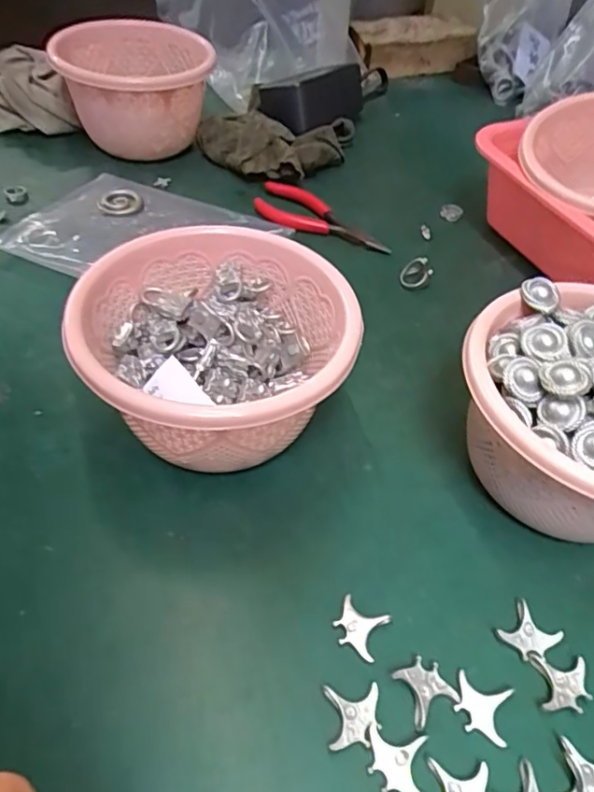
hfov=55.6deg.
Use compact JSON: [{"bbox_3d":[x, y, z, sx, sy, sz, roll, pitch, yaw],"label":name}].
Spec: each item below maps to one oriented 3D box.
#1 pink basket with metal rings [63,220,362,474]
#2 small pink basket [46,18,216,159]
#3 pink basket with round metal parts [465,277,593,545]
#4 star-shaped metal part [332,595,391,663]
[{"bbox_3d":[-0.043,-0.018,0.326,0.140,0.088,0.146,-2,49,-6],"label":"pink basket with metal rings"},{"bbox_3d":[-0.160,-0.309,0.563,0.133,0.093,0.173,-18,53,-18],"label":"small pink basket"},{"bbox_3d":[0.165,0.010,0.310,0.140,0.092,0.142,2,49,-2],"label":"pink basket with round metal parts"},{"bbox_3d":[0.030,0.112,0.274,0.023,0.004,0.024,24,52,16],"label":"star-shaped metal part"}]

